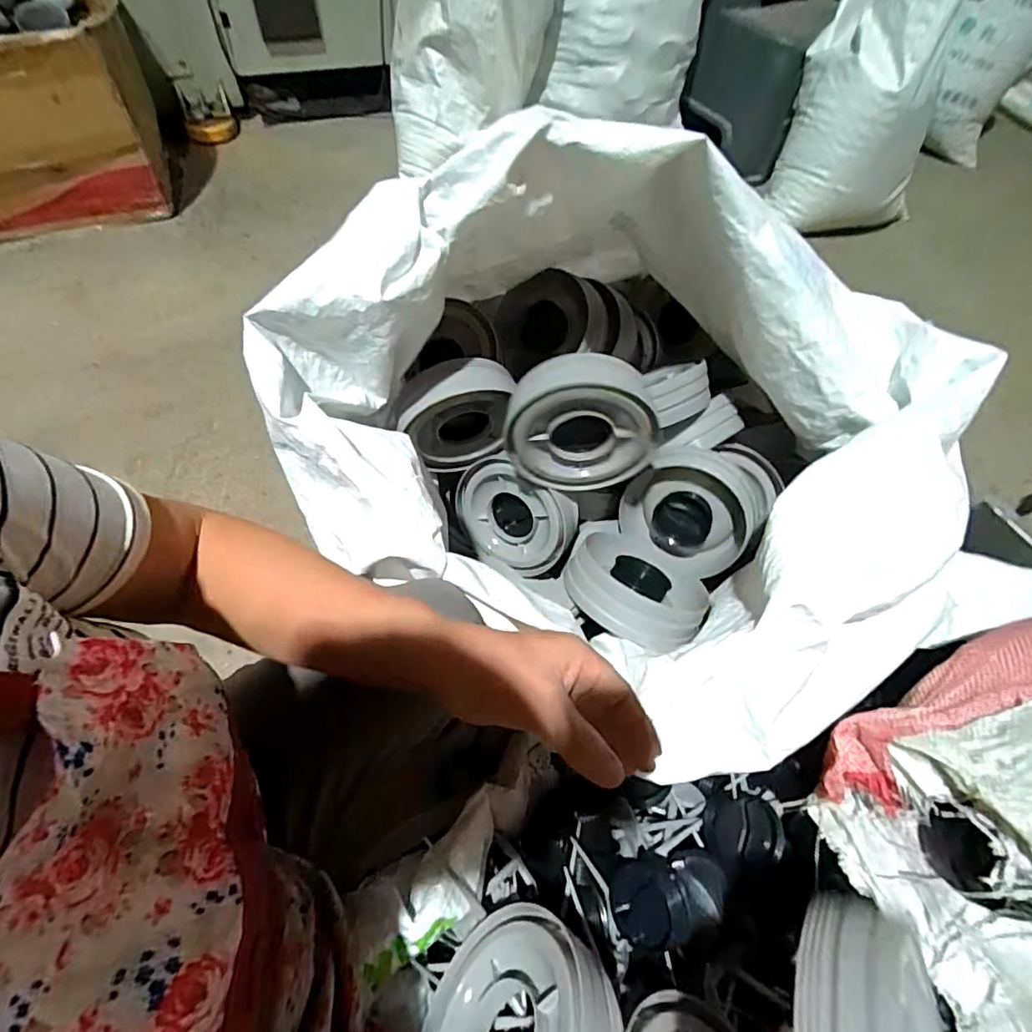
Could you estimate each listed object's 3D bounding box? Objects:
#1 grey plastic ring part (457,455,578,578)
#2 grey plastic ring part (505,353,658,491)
[{"bbox_3d":[0.005,-0.009,0.716,0.162,0.155,0.072,27,33,13],"label":"grey plastic ring part"},{"bbox_3d":[0.071,-0.097,0.579,0.156,0.158,0.053,1,59,-3],"label":"grey plastic ring part"}]

